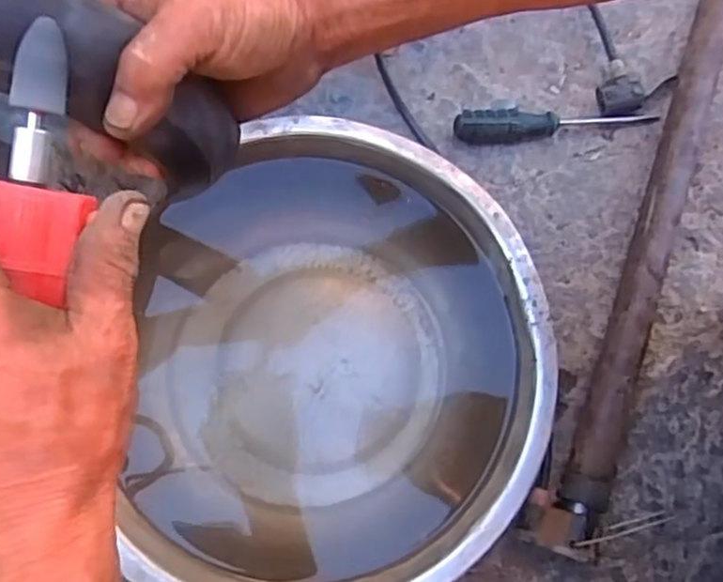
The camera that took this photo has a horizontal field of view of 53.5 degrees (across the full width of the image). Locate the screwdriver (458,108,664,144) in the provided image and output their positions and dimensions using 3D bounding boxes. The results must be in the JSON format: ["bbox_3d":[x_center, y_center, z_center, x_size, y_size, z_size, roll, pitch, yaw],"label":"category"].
[{"bbox_3d":[0.181,-0.161,0.665,0.188,0.028,0.035,-4,76,0],"label":"screwdriver"}]

